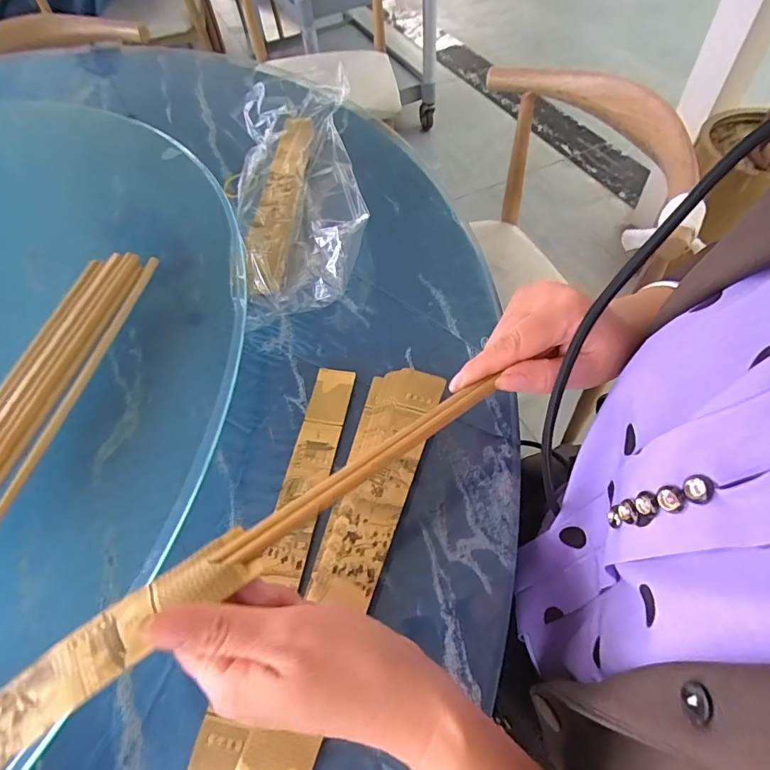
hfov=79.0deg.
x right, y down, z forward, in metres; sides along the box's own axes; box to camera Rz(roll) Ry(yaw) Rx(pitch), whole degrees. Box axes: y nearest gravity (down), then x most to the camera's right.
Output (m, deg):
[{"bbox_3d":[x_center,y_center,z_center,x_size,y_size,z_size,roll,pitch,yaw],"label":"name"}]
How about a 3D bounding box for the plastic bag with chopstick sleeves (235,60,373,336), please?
[{"bbox_3d":[-0.092,-0.204,0.479,0.137,0.058,0.312,-9,56,-2],"label":"plastic bag with chopstick sleeves"}]

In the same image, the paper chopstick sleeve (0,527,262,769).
[{"bbox_3d":[-0.164,0.153,0.201,0.249,0.020,0.029,-40,63,-6],"label":"paper chopstick sleeve"}]

